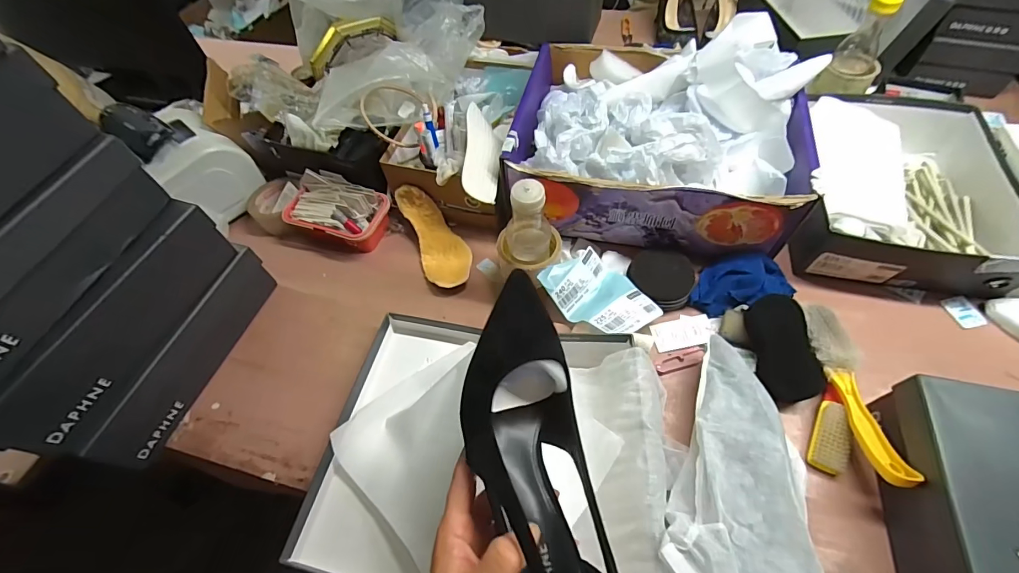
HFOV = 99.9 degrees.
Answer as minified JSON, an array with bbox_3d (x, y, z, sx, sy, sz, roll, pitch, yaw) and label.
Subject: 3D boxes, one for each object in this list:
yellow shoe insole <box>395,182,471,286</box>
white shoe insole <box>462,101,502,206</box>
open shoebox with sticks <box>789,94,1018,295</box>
[{"bbox_3d":[-0.120,-0.080,0.682,0.078,0.040,0.192,-27,75,-12],"label":"yellow shoe insole"},{"bbox_3d":[-0.042,-0.197,0.632,0.056,0.016,0.168,17,59,-29],"label":"white shoe insole"},{"bbox_3d":[0.566,-0.158,0.642,0.252,0.093,0.336,8,59,10],"label":"open shoebox with sticks"}]

